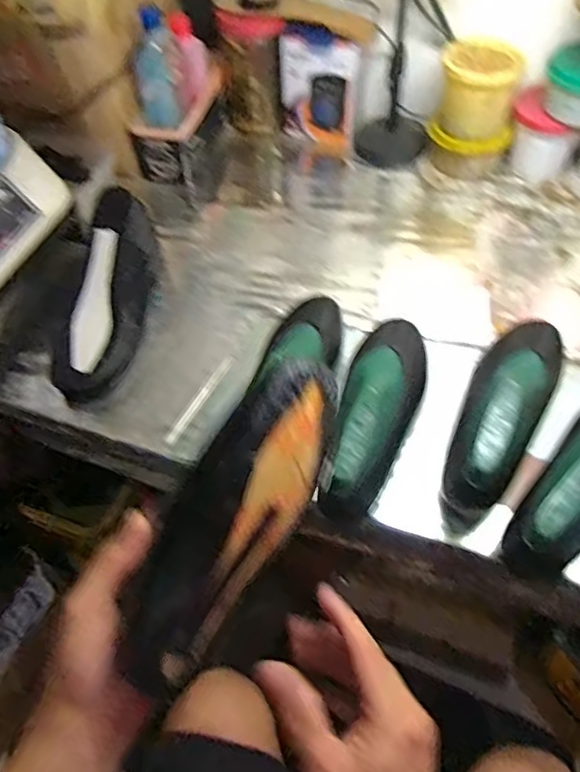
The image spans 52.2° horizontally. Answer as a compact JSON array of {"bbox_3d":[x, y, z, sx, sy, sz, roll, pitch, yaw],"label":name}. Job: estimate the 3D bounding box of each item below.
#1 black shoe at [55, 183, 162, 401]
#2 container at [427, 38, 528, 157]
[{"bbox_3d":[-0.207,-0.097,0.695,0.074,0.094,0.241,11,81,10],"label":"black shoe"},{"bbox_3d":[0.251,-0.391,0.804,0.101,0.113,0.086,-10,54,-5],"label":"container"}]

